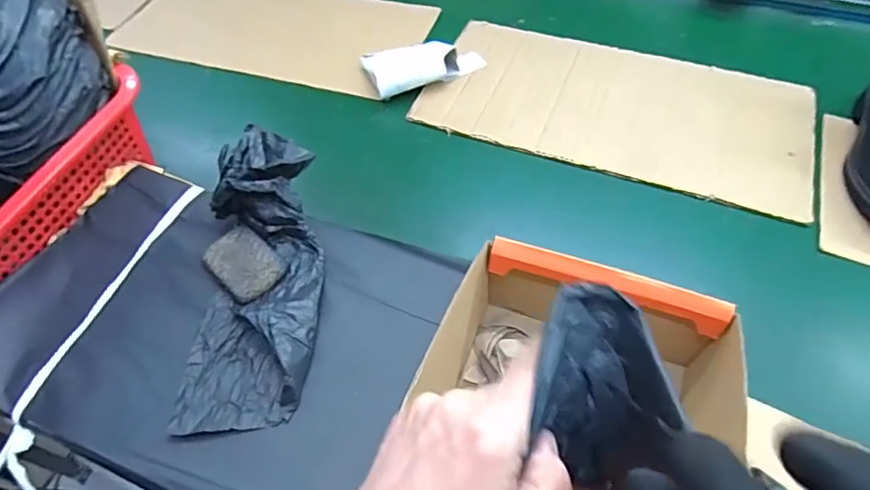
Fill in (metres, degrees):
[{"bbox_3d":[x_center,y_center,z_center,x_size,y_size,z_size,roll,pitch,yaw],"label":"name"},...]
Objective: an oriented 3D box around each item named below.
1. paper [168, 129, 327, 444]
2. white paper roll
[{"bbox_3d":[-0.149,0.018,0.439,0.106,0.065,0.260,-1,68,3],"label":"paper"},{"bbox_3d":[-0.018,-0.270,0.782,0.175,0.043,0.095,-17,55,-9],"label":"white paper roll"}]

